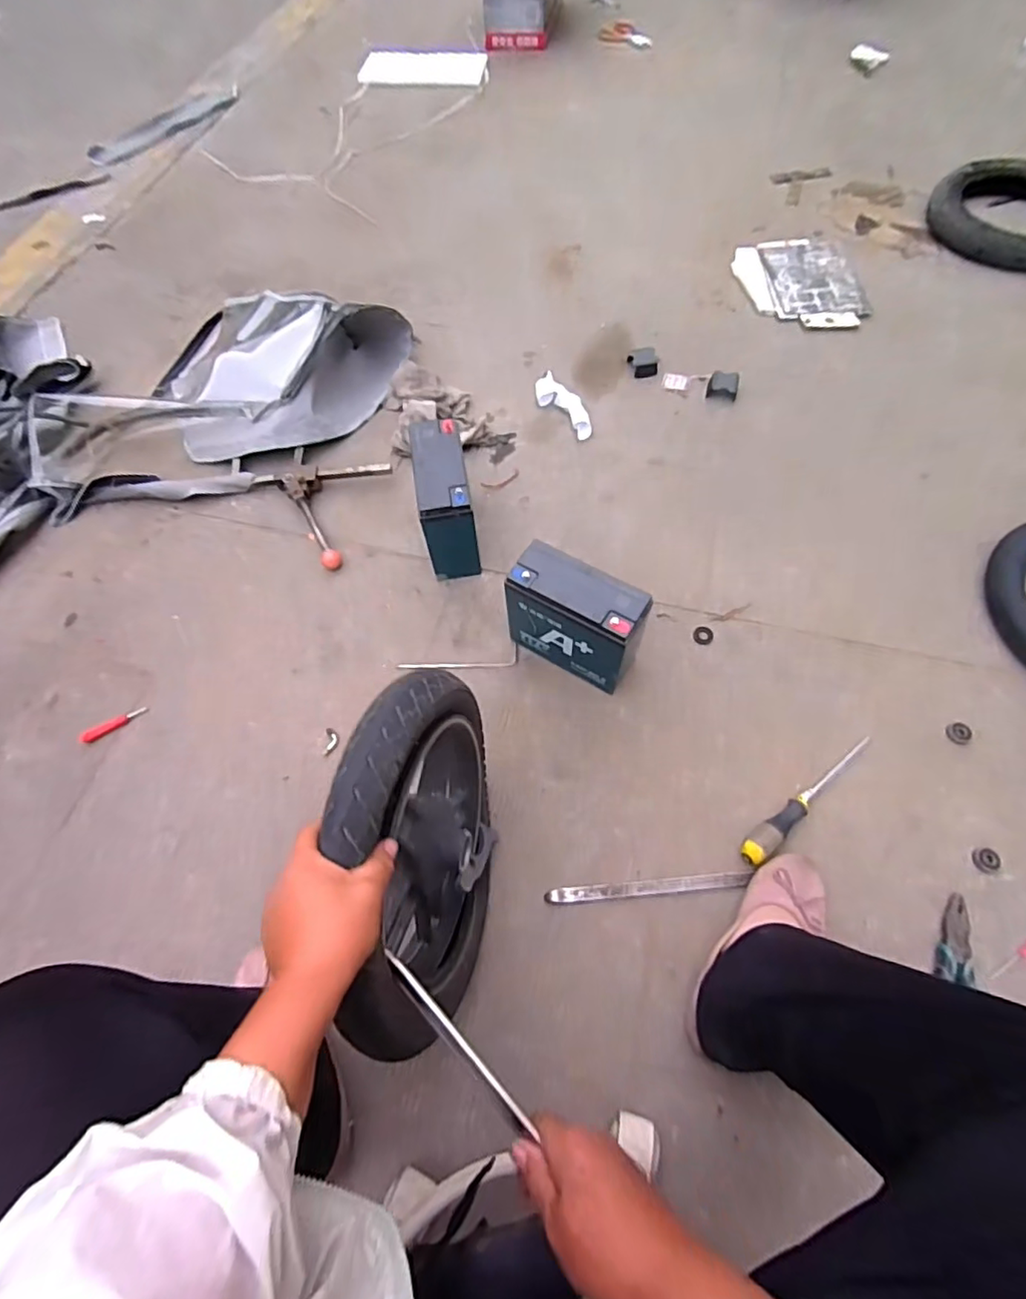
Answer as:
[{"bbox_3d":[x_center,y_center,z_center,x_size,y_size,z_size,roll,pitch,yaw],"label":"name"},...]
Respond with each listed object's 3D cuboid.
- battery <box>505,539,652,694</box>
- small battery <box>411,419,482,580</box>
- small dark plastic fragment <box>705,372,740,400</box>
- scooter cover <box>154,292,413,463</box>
[{"bbox_3d":[0.084,-0.039,0.811,0.186,0.171,0.082,30,67,17],"label":"battery"},{"bbox_3d":[-0.104,-0.227,0.916,0.074,0.173,0.183,-9,62,-2],"label":"small battery"},{"bbox_3d":[0.402,-0.502,1.118,0.056,0.037,0.038,10,63,8],"label":"small dark plastic fragment"},{"bbox_3d":[-0.462,-0.531,1.113,0.496,0.132,0.355,2,62,4],"label":"scooter cover"}]

